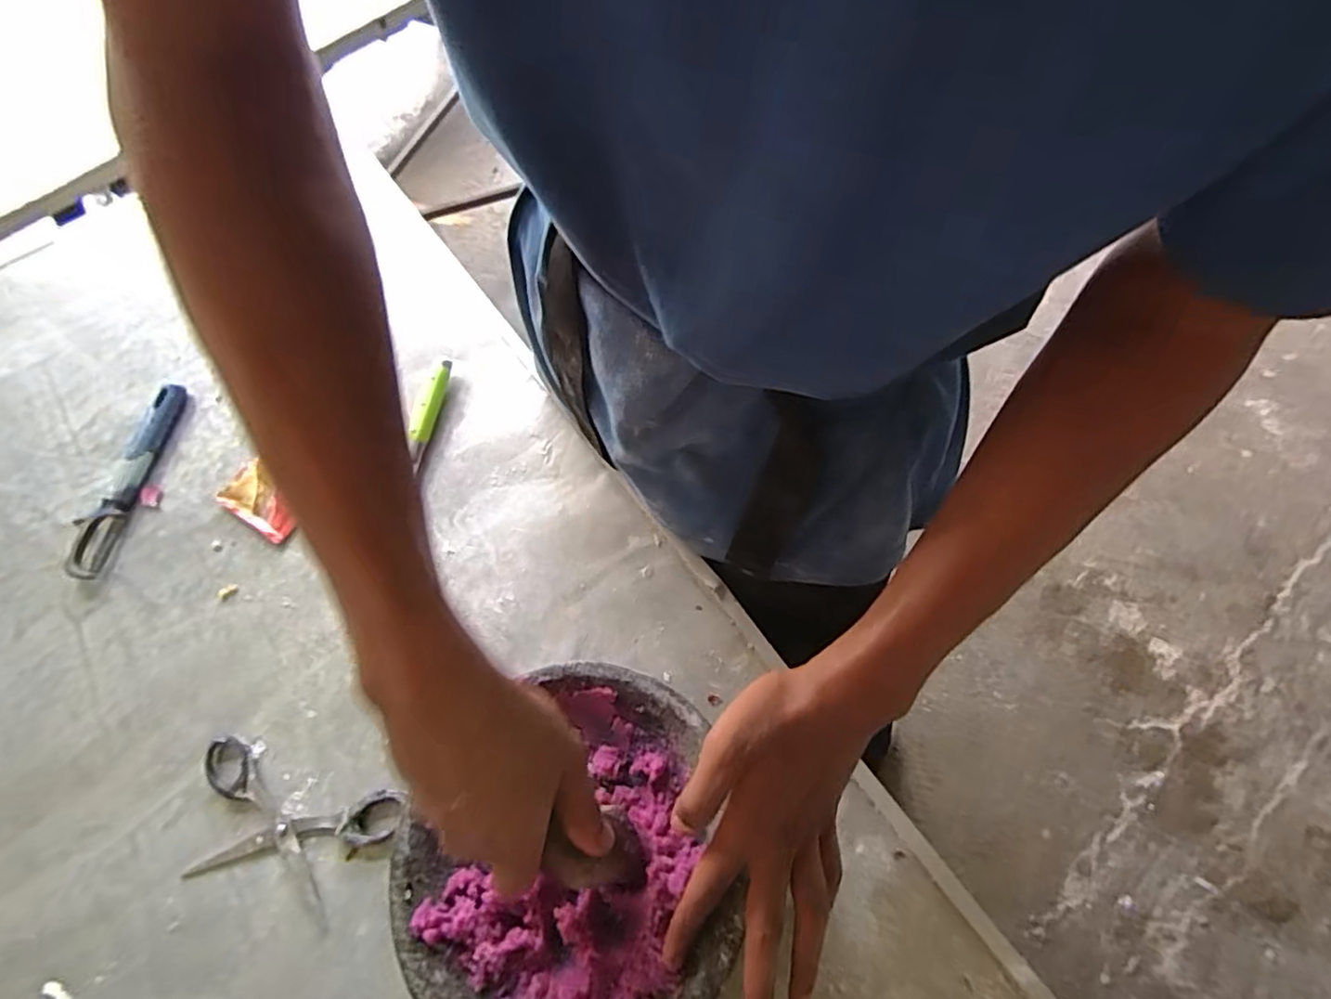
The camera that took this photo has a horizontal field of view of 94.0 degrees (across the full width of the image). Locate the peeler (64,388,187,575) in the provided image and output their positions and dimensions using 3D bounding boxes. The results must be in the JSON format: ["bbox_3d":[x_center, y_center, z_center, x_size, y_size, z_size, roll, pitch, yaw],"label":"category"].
[{"bbox_3d":[-0.470,-0.021,0.539,0.035,0.016,0.182,5,67,8],"label":"peeler"}]

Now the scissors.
[{"bbox_3d":[-0.256,0.220,0.413,0.148,0.015,0.082,12,68,11],"label":"scissors"}]

